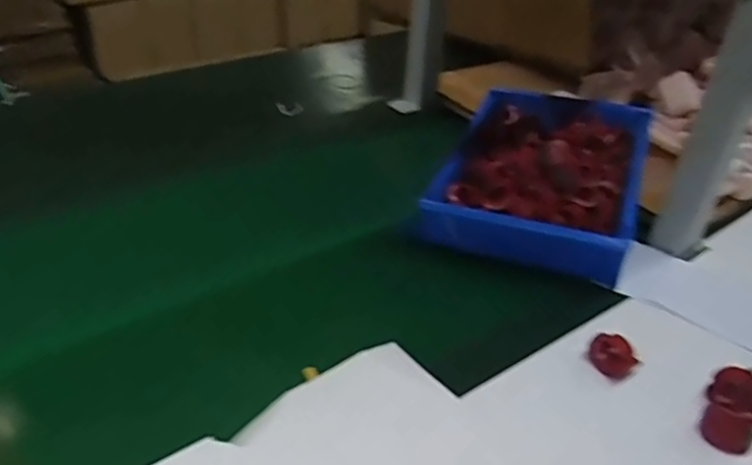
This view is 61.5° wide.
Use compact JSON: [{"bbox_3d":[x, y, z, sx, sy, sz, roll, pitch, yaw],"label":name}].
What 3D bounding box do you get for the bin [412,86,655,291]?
[{"bbox_3d":[0.195,-0.071,0.733,0.210,0.072,0.292,16,37,16],"label":"bin"}]

